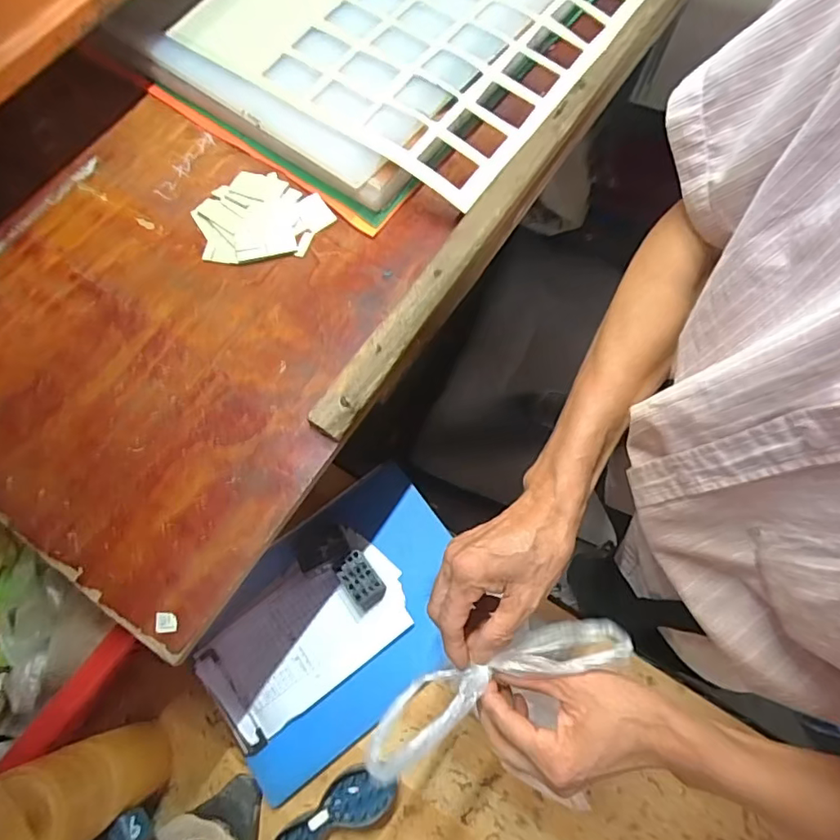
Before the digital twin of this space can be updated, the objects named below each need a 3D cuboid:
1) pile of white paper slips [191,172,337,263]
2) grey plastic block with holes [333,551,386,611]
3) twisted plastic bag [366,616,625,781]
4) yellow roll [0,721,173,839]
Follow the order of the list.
[{"bbox_3d":[-0.162,-0.212,0.554,0.133,0.010,0.110,-11,71,-2],"label":"pile of white paper slips"},{"bbox_3d":[-0.066,0.178,0.601,0.035,0.023,0.059,-36,74,-10],"label":"grey plastic block with holes"},{"bbox_3d":[0.054,0.195,0.392,0.202,0.054,0.049,-26,72,-3],"label":"twisted plastic bag"},{"bbox_3d":[-0.290,0.321,0.468,0.070,0.186,0.077,-25,72,-6],"label":"yellow roll"}]

